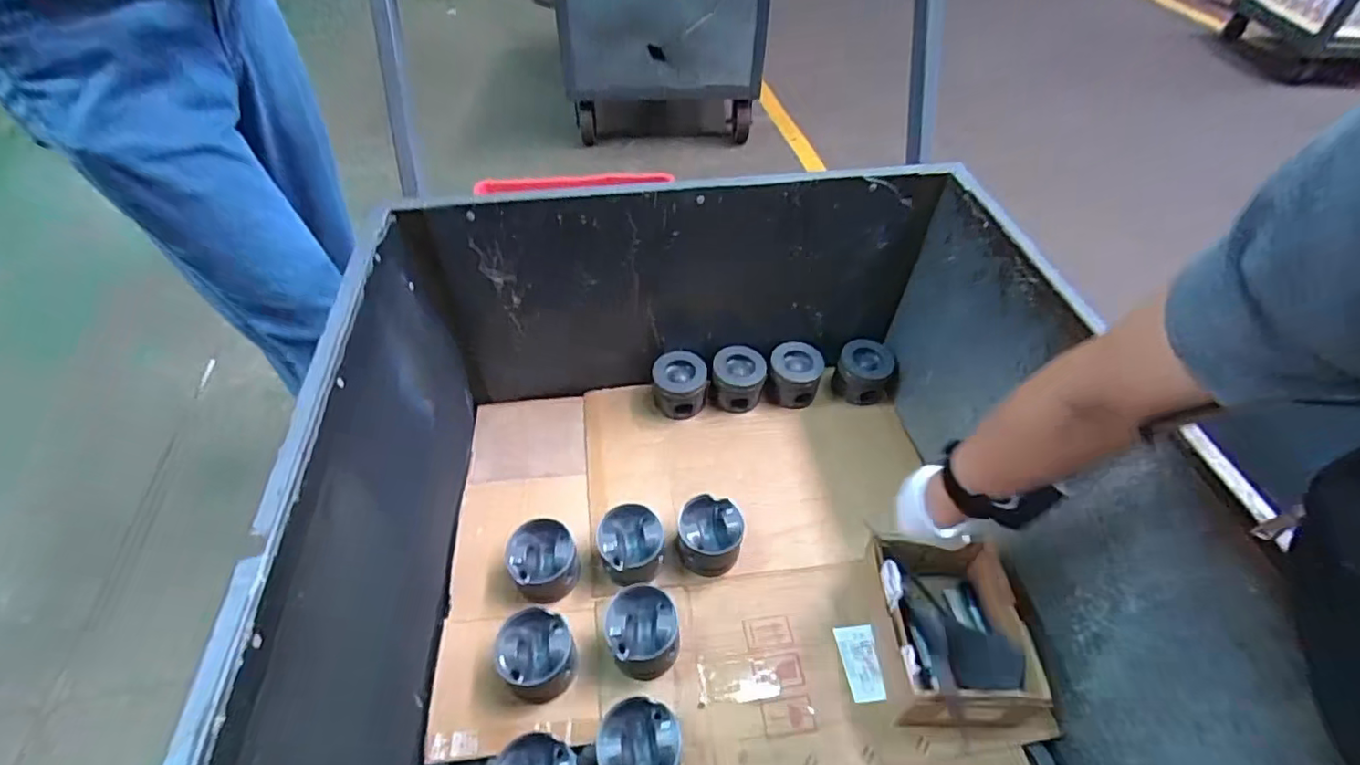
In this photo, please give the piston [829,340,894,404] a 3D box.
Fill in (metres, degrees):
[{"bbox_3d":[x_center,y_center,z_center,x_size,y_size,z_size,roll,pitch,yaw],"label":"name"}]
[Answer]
[{"bbox_3d":[0.311,-0.016,0.997,0.086,0.083,0.079,0,49,0],"label":"piston"}]

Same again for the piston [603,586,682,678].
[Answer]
[{"bbox_3d":[-0.047,0.307,0.718,0.086,0.070,0.091,0,49,0],"label":"piston"}]

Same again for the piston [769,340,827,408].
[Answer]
[{"bbox_3d":[0.198,-0.009,0.992,0.093,0.084,0.092,11,50,9],"label":"piston"}]

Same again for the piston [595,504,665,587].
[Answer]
[{"bbox_3d":[-0.066,0.220,0.791,0.087,0.070,0.090,0,49,0],"label":"piston"}]

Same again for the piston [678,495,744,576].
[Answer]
[{"bbox_3d":[0.041,0.213,0.803,0.087,0.072,0.085,0,49,0],"label":"piston"}]

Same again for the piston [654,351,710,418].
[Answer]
[{"bbox_3d":[0.000,0.009,0.970,0.090,0.081,0.096,-2,49,-3],"label":"piston"}]

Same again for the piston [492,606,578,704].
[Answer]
[{"bbox_3d":[-0.172,0.331,0.706,0.090,0.064,0.086,0,49,0],"label":"piston"}]

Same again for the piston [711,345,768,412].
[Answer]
[{"bbox_3d":[0.100,-0.002,0.981,0.096,0.087,0.085,4,49,3],"label":"piston"}]

